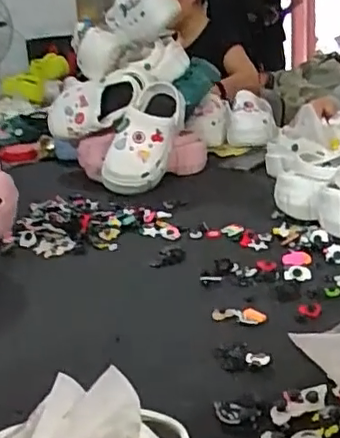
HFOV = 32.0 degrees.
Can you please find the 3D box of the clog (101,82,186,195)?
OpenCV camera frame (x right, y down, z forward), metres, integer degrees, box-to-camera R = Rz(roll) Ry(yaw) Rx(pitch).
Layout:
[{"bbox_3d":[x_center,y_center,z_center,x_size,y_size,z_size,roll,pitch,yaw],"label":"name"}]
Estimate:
[{"bbox_3d":[-0.047,-0.168,1.192,0.091,0.114,0.251,13,69,41],"label":"clog"}]

